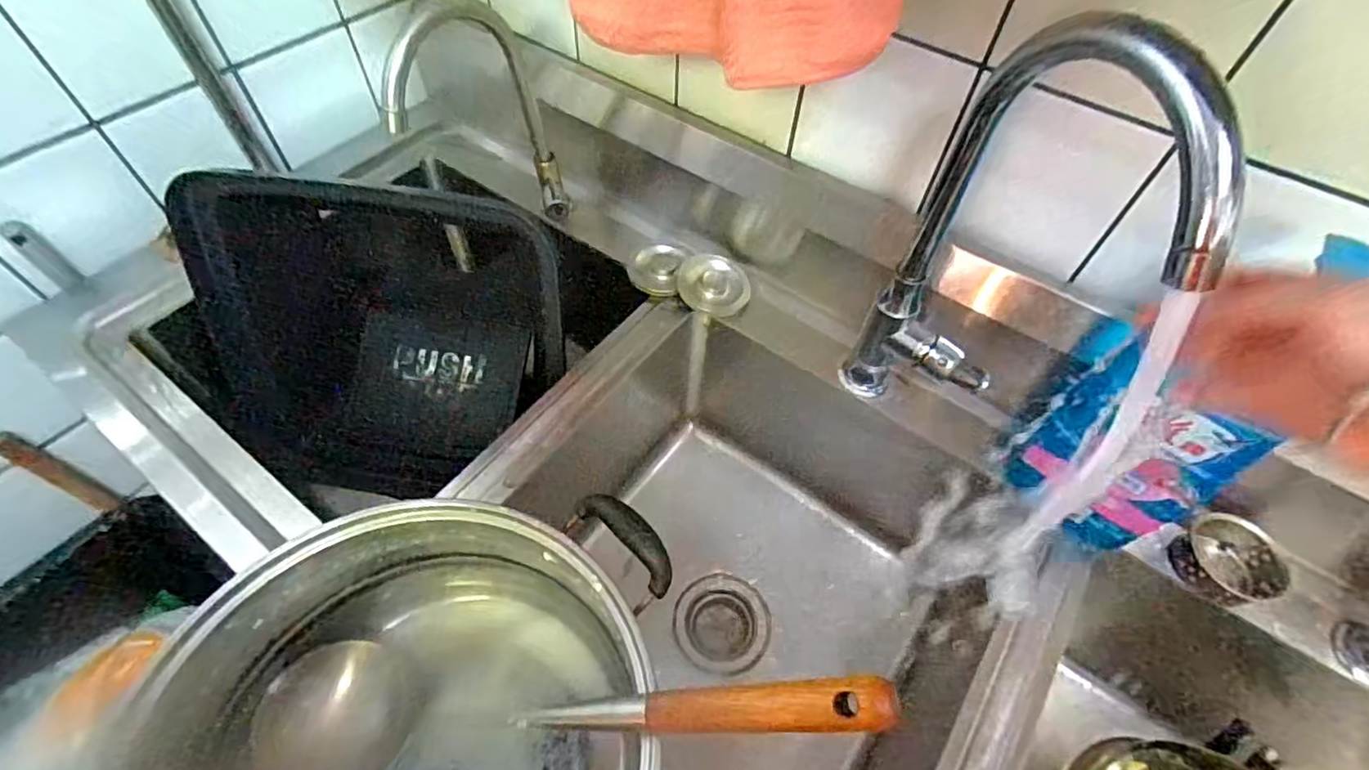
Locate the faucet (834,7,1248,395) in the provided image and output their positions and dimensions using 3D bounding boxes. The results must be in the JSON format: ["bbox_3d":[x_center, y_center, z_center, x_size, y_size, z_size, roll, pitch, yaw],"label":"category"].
[{"bbox_3d":[0.228,-0.066,0.451,0.053,0.379,0.189,-18,58,-15],"label":"faucet"}]

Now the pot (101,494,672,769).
[{"bbox_3d":[-0.155,0.219,0.372,0.271,0.140,0.255,1,55,-2],"label":"pot"}]

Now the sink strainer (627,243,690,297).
[{"bbox_3d":[-0.033,-0.133,0.708,0.062,0.025,0.061,8,55,2],"label":"sink strainer"}]

